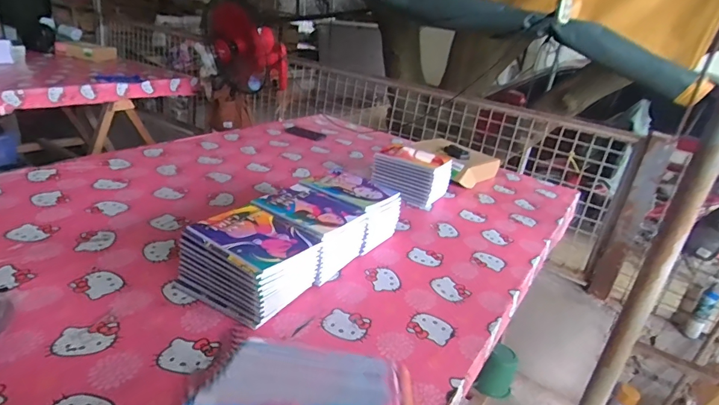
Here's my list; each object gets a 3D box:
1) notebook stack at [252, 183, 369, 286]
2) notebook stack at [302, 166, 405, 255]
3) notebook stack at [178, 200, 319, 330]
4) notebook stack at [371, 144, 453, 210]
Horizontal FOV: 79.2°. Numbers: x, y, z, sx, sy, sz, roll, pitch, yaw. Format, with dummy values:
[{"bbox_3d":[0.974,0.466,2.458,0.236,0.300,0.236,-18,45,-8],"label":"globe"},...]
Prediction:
[{"bbox_3d":[-0.112,0.063,0.920,0.197,0.119,0.170,20,27,25],"label":"notebook stack"},{"bbox_3d":[-0.026,0.018,1.043,0.208,0.124,0.167,22,28,29],"label":"notebook stack"},{"bbox_3d":[-0.196,0.107,0.793,0.199,0.117,0.173,19,26,23],"label":"notebook stack"},{"bbox_3d":[0.154,-0.085,1.315,0.206,0.116,0.161,20,27,25],"label":"notebook stack"}]

